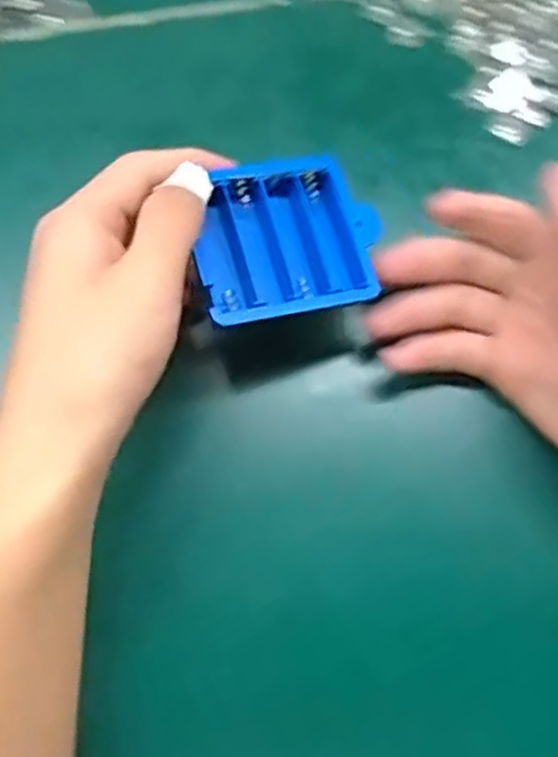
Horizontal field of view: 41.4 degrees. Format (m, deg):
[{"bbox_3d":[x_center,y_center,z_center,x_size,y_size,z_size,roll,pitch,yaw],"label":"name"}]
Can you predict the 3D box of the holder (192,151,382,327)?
[{"bbox_3d":[0.003,-0.058,0.300,0.073,0.016,0.068,-14,77,-11],"label":"holder"}]

